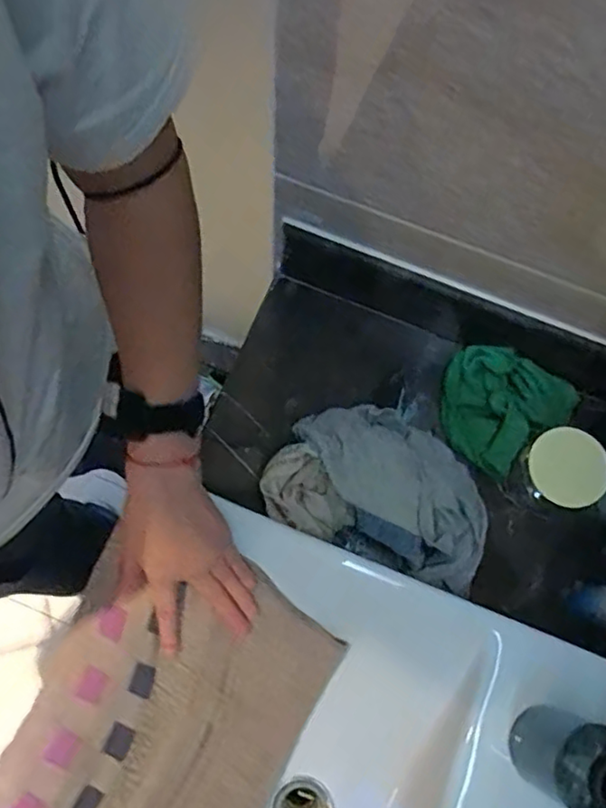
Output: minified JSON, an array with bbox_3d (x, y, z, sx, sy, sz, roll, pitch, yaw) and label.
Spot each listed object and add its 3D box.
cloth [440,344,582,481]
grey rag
[{"bbox_3d":[0.233,0.001,0.744,0.146,0.036,0.144,36,75,8],"label":"cloth"},{"bbox_3d":[0.092,0.090,0.678,0.245,0.081,0.158,24,73,5],"label":"grey rag"}]

